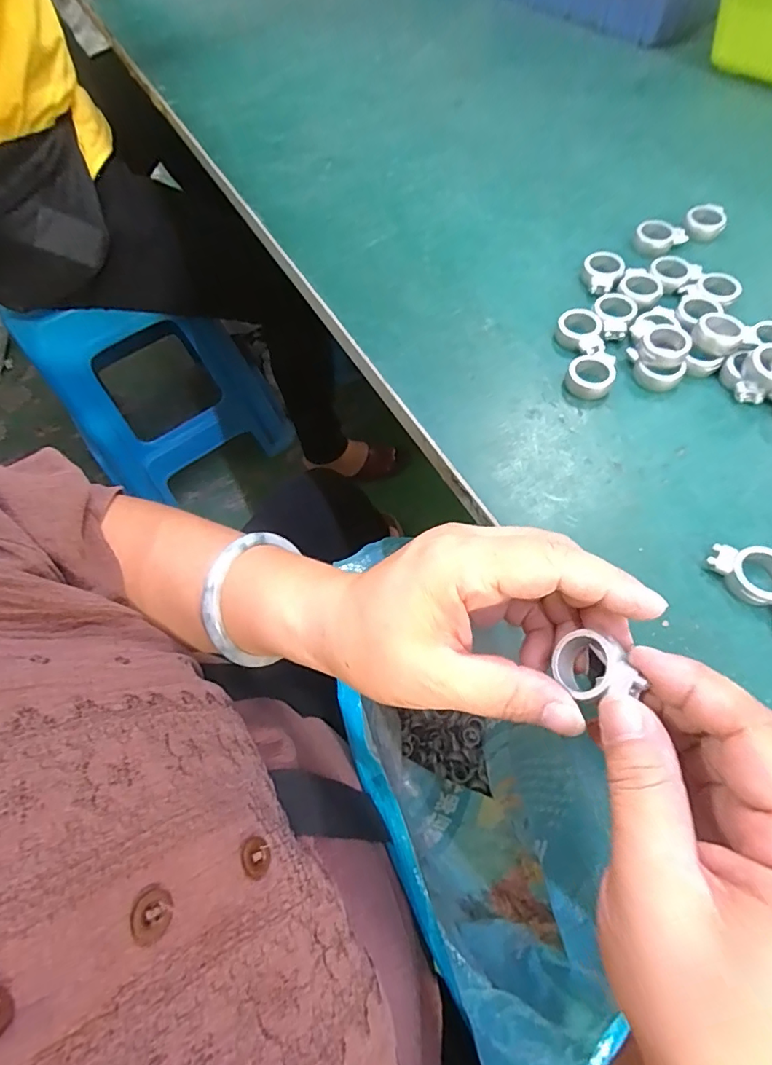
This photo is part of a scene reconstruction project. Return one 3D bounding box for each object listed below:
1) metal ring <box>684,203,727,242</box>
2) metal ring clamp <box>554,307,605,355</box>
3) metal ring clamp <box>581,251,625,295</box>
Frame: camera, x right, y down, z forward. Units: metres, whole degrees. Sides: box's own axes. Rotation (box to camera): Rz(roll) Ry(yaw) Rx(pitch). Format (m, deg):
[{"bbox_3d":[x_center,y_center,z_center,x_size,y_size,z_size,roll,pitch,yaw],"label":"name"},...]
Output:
[{"bbox_3d":[0.222,-0.215,0.349,0.026,0.013,0.030,23,66,15],"label":"metal ring"},{"bbox_3d":[0.118,-0.121,0.306,0.025,0.011,0.034,-2,62,3],"label":"metal ring clamp"},{"bbox_3d":[0.141,-0.170,0.328,0.025,0.011,0.032,21,65,14],"label":"metal ring clamp"}]

